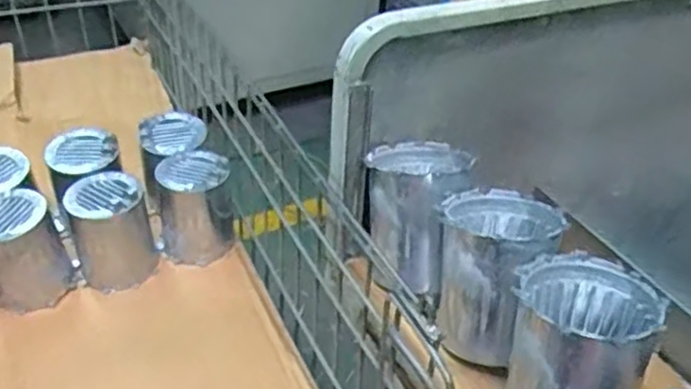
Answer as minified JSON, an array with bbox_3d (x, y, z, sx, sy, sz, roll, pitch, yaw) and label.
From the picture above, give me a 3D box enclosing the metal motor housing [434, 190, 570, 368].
[{"bbox_3d":[0.120,0.060,0.583,0.091,0.108,0.107,20,40,22],"label":"metal motor housing"}]

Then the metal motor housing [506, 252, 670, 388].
[{"bbox_3d":[0.161,0.113,0.502,0.094,0.101,0.110,17,39,20],"label":"metal motor housing"}]

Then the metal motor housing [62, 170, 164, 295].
[{"bbox_3d":[-0.281,0.040,0.857,0.091,0.117,0.090,-12,39,-18],"label":"metal motor housing"}]

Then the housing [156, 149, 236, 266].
[{"bbox_3d":[-0.193,0.012,0.897,0.093,0.114,0.088,-10,38,-16],"label":"housing"}]

